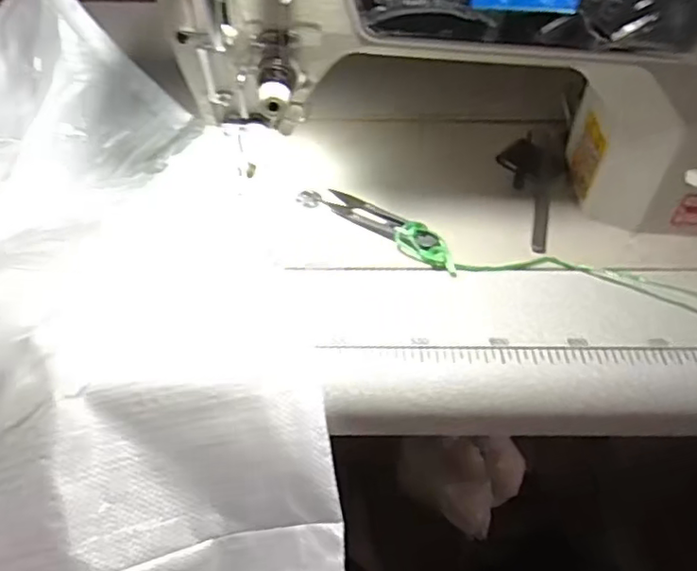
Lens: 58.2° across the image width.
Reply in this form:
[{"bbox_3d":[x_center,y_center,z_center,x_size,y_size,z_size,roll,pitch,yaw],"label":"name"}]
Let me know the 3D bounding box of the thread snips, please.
[{"bbox_3d":[0.031,-0.042,0.456,0.113,0.012,0.024,33,55,25],"label":"thread snips"}]

